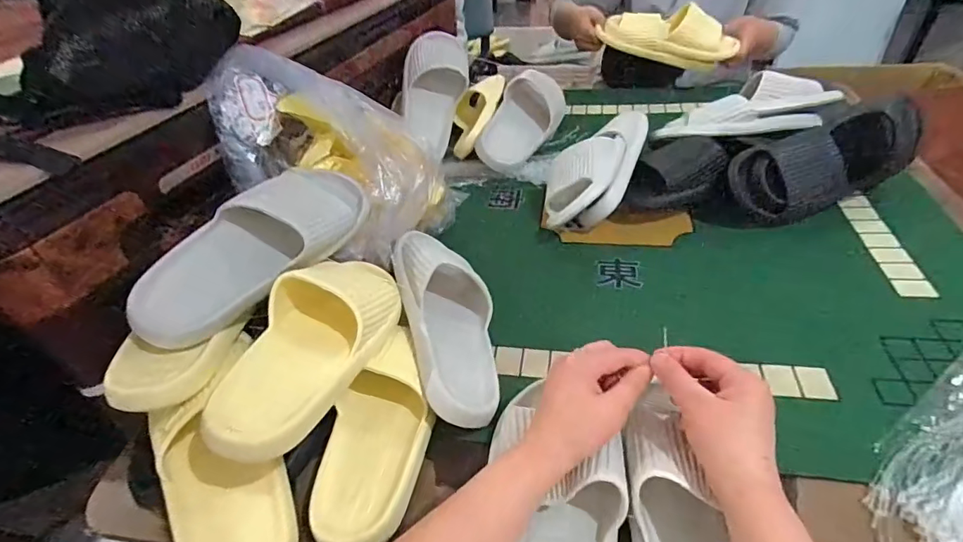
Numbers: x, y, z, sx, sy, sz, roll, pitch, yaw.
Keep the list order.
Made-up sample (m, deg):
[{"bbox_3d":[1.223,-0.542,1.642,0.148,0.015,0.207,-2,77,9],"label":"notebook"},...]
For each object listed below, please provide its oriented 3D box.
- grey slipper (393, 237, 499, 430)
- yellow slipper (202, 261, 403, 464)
[{"bbox_3d":[-0.039,0.037,0.549,0.099,0.072,0.246,-13,58,-9],"label":"grey slipper"},{"bbox_3d":[-0.156,0.074,0.485,0.097,0.093,0.252,9,43,17],"label":"yellow slipper"}]

